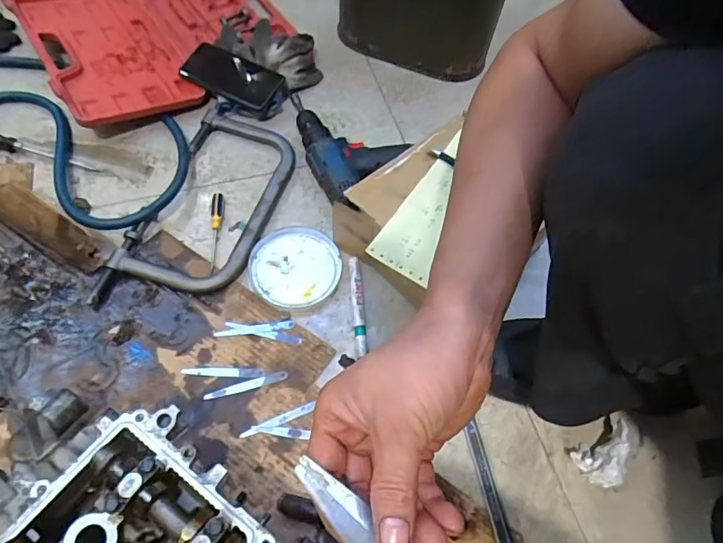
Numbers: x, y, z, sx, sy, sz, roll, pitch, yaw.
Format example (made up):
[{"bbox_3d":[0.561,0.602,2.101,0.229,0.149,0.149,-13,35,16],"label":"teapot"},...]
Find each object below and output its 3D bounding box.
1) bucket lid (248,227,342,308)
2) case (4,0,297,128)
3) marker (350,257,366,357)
[{"bbox_3d":[-0.089,-0.008,0.656,0.118,0.007,0.117,1,62,-3],"label":"bucket lid"},{"bbox_3d":[-0.341,-0.418,0.824,0.406,0.057,0.352,-35,70,-19],"label":"case"},{"bbox_3d":[-0.005,0.042,0.634,0.015,0.017,0.132,-3,63,-5],"label":"marker"}]

